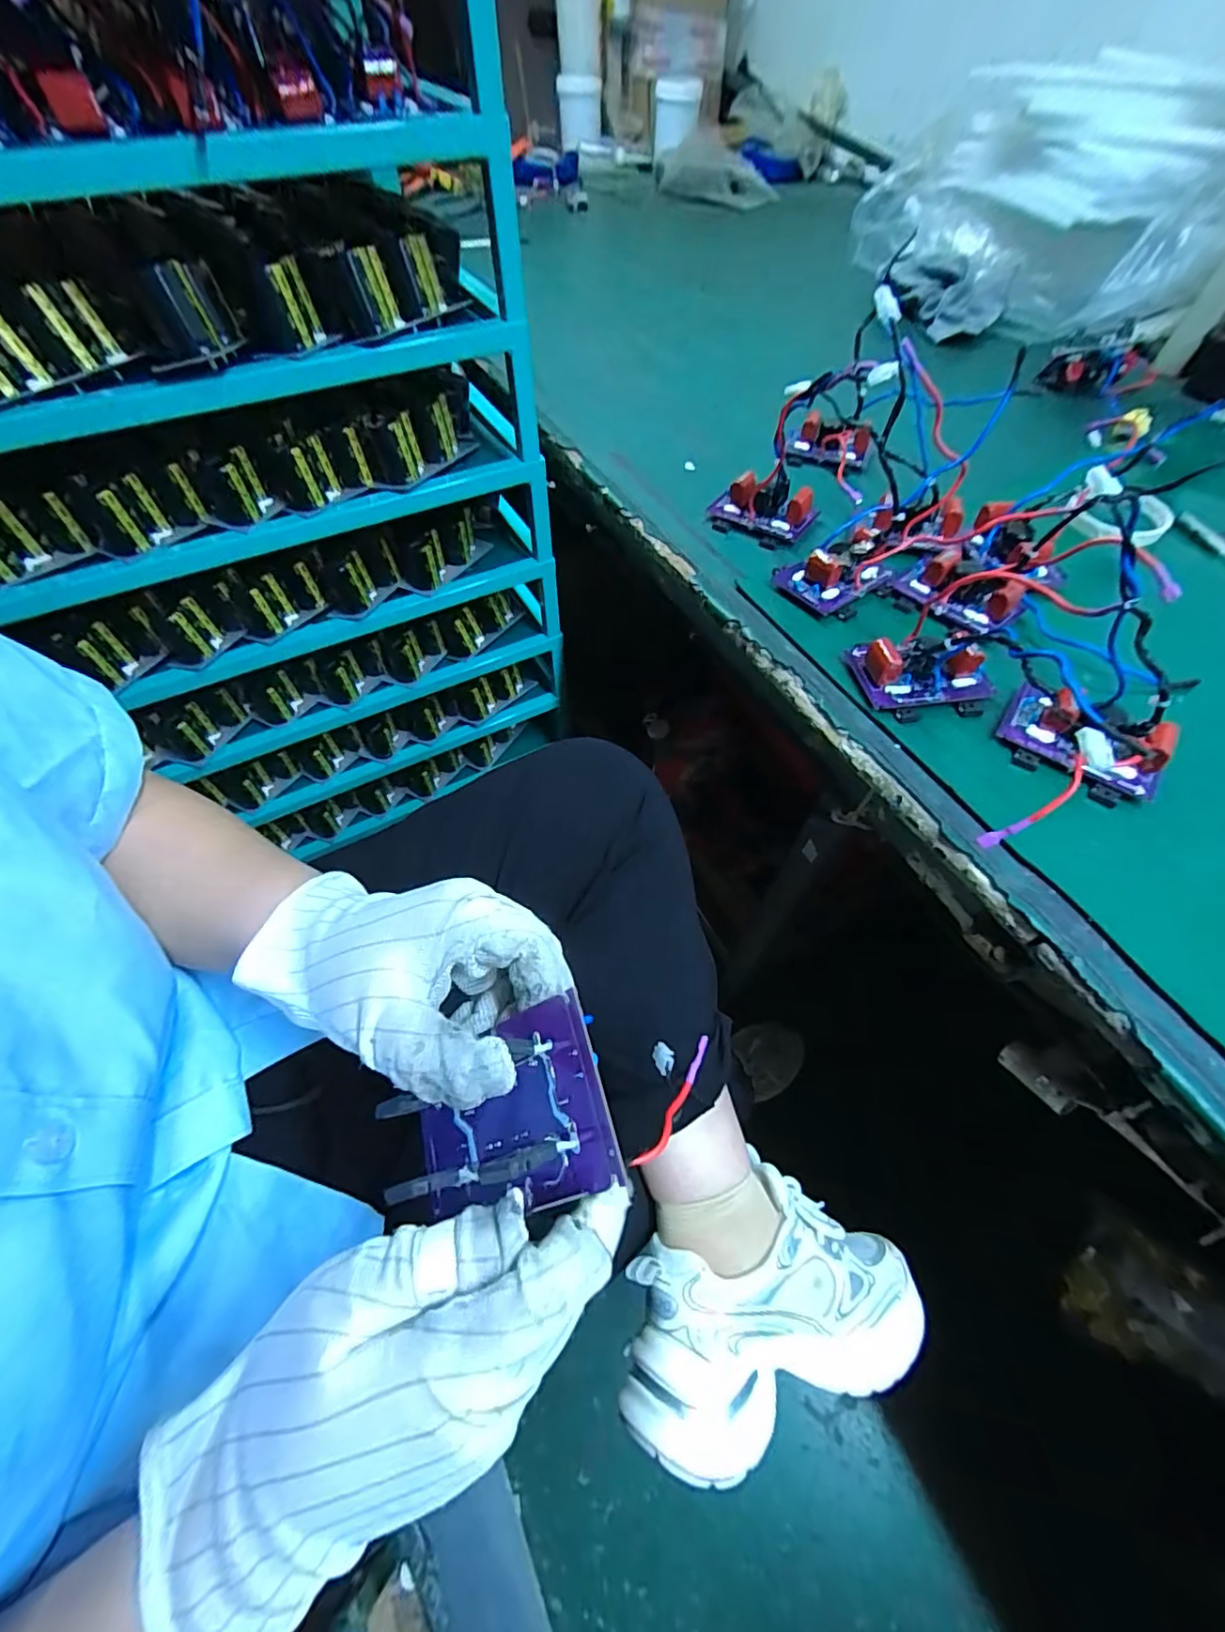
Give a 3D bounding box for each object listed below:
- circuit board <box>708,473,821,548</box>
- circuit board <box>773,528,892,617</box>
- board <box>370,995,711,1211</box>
[{"bbox_3d":[0.143,-0.298,0.537,0.101,0.039,0.059,20,59,13],"label":"circuit board"},{"bbox_3d":[0.193,-0.220,0.484,0.088,0.039,0.069,-32,62,-18],"label":"circuit board"},{"bbox_3d":[-0.042,0.114,0.211,0.095,0.014,0.062,-32,57,27],"label":"board"}]

